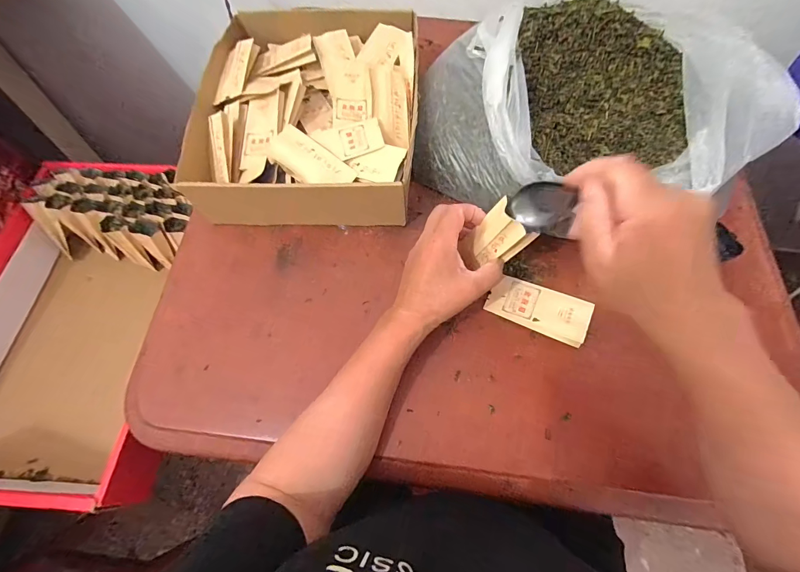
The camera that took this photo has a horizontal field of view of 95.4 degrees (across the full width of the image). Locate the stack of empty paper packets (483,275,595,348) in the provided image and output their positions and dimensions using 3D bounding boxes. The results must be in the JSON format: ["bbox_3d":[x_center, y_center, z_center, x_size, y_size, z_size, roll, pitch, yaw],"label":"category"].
[{"bbox_3d":[0.157,0.025,0.412,0.107,0.007,0.052,22,73,22],"label":"stack of empty paper packets"}]

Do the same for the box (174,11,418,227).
[{"bbox_3d":[-0.121,-0.245,0.499,0.274,0.076,0.320,3,66,1],"label":"box"}]

